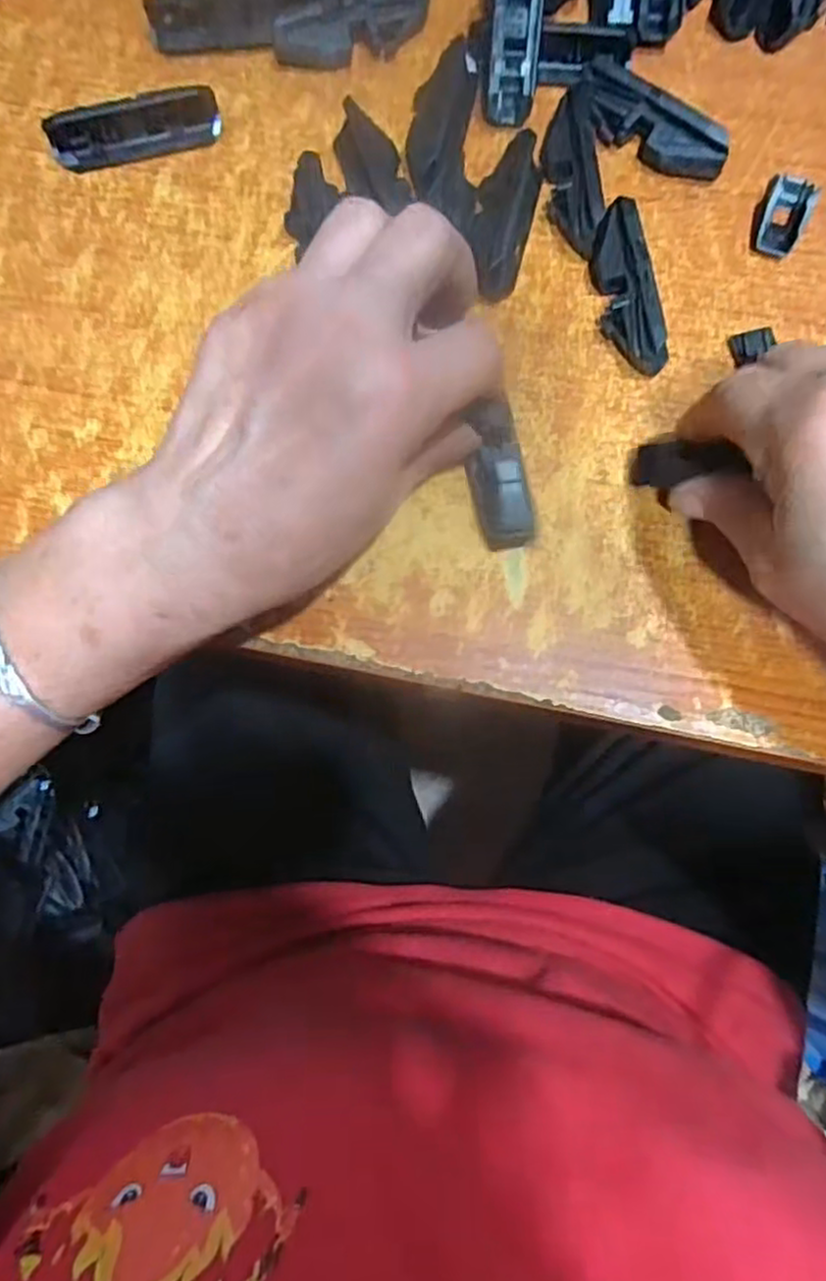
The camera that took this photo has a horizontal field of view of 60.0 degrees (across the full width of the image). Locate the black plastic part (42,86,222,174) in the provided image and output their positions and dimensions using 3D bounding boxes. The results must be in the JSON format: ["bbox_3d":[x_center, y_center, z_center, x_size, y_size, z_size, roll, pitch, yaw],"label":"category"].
[{"bbox_3d":[-0.124,-0.228,0.318,0.074,0.017,0.015,-15,79,-2],"label":"black plastic part"}]

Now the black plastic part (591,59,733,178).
[{"bbox_3d":[0.104,-0.225,0.315,0.069,0.021,0.015,37,81,7],"label":"black plastic part"}]

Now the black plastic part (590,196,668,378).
[{"bbox_3d":[0.090,-0.146,0.299,0.020,0.021,0.070,-15,79,-2],"label":"black plastic part"}]

